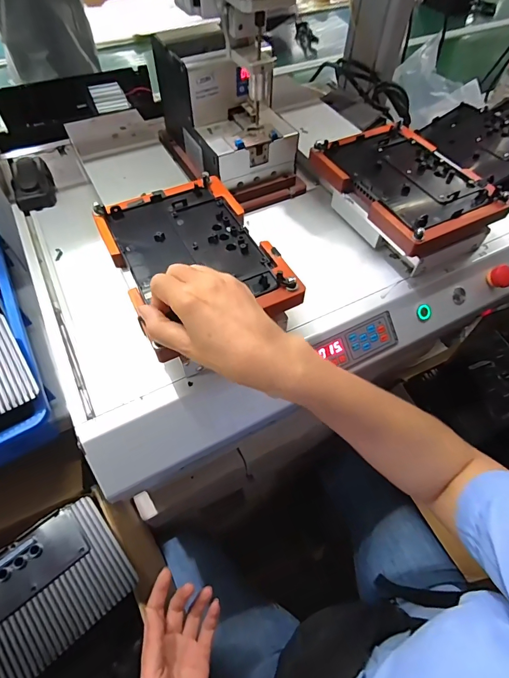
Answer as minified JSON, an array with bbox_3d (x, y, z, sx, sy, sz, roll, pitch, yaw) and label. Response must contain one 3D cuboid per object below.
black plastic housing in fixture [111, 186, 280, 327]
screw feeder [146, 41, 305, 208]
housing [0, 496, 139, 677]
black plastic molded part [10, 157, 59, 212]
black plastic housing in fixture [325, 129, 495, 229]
[{"bbox_3d":[-0.071,-0.103,0.408,0.137,0.010,0.179,-21,59,-14],"label":"black plastic housing in fixture"},{"bbox_3d":[-0.042,-0.318,0.538,0.130,0.152,0.204,-29,61,-19],"label":"screw feeder"},{"bbox_3d":[-0.255,0.298,0.434,0.200,0.026,0.133,-35,63,-22],"label":"housing"},{"bbox_3d":[-0.327,-0.231,0.555,0.052,0.030,0.096,-17,58,-13],"label":"black plastic molded part"},{"bbox_3d":[0.194,-0.216,0.493,0.130,0.017,0.188,-23,59,-16],"label":"black plastic housing in fixture"}]

